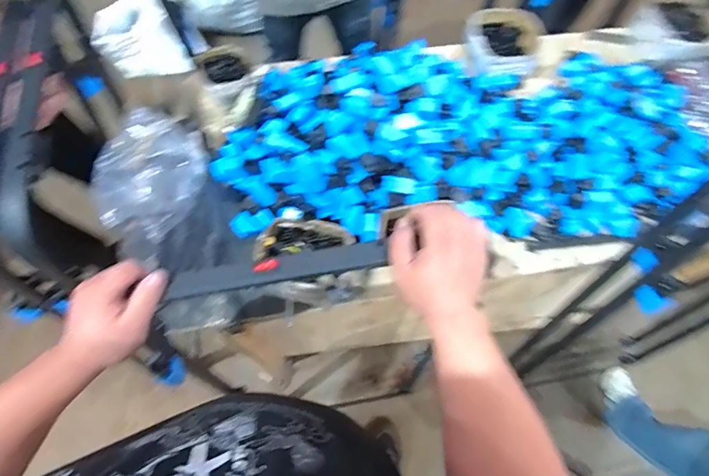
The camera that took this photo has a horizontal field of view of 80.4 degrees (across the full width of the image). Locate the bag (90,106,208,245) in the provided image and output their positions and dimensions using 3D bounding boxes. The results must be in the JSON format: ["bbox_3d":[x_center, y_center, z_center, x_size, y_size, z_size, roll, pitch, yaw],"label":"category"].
[{"bbox_3d":[-0.394,-0.130,0.824,0.196,0.073,0.264,23,68,7],"label":"bag"}]

